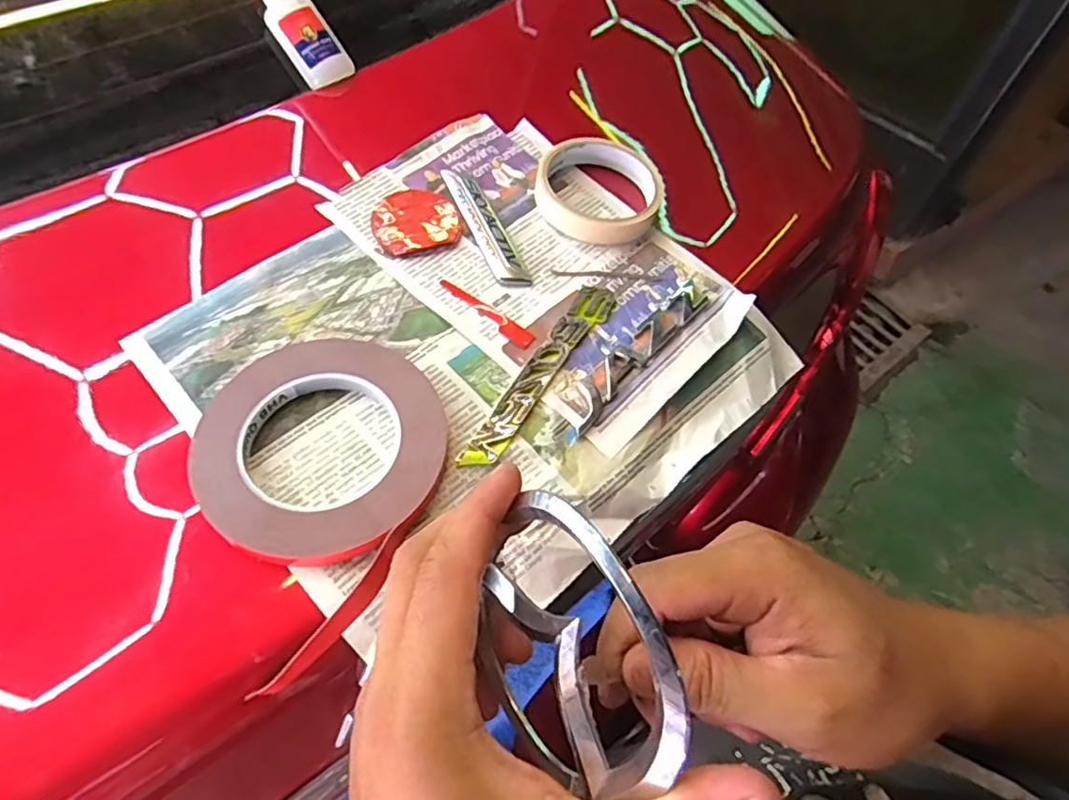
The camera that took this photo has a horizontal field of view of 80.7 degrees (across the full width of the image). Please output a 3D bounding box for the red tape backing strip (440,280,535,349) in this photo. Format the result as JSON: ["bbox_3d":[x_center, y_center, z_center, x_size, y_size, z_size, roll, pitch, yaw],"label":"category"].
[{"bbox_3d":[-0.031,-0.054,0.392,0.073,0.005,0.013,36,62,19],"label":"red tape backing strip"}]

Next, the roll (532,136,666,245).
[{"bbox_3d":[0.045,-0.150,0.443,0.085,0.024,0.085,1,57,-2],"label":"roll"}]

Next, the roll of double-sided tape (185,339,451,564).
[{"bbox_3d":[-0.111,0.019,0.330,0.123,0.015,0.129,1,57,-2],"label":"roll of double-sided tape"}]

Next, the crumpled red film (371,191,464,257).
[{"bbox_3d":[-0.079,-0.119,0.422,0.056,0.010,0.052,-17,59,-14],"label":"crumpled red film"}]

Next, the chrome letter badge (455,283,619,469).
[{"bbox_3d":[0.006,-0.018,0.369,0.023,0.004,0.153,28,60,15],"label":"chrome letter badge"}]

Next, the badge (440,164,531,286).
[{"bbox_3d":[-0.034,-0.119,0.424,0.022,0.014,0.108,-21,60,-16],"label":"badge"}]

